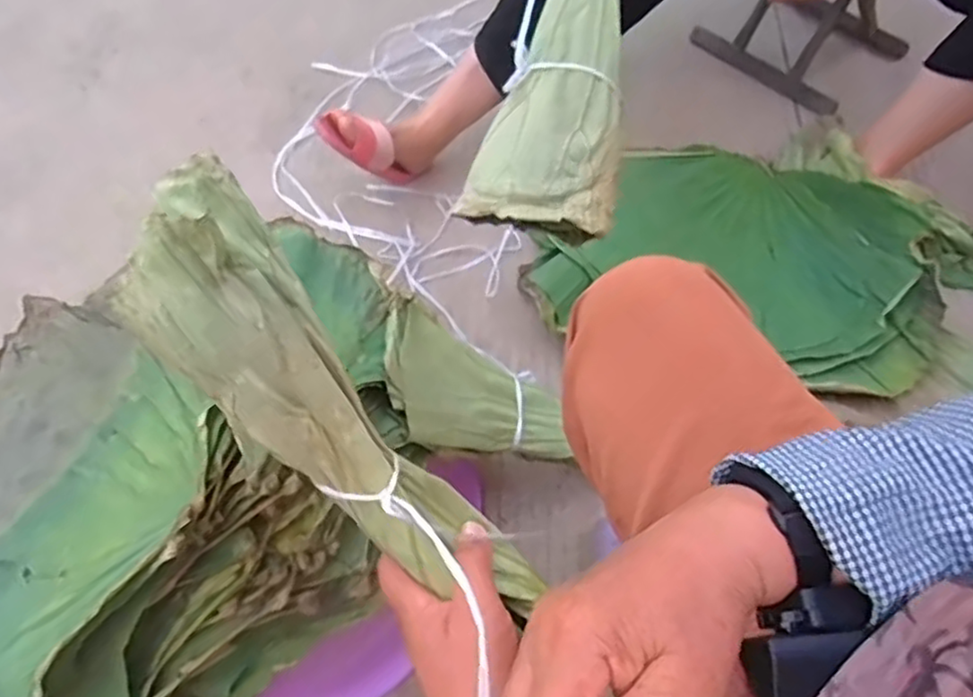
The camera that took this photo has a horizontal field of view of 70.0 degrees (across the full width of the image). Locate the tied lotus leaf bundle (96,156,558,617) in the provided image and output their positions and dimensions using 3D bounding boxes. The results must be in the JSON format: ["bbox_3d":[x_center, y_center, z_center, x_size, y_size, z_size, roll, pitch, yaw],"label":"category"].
[{"bbox_3d":[-0.092,0.041,0.416,0.088,0.073,0.328,-42,99,-23],"label":"tied lotus leaf bundle"}]

